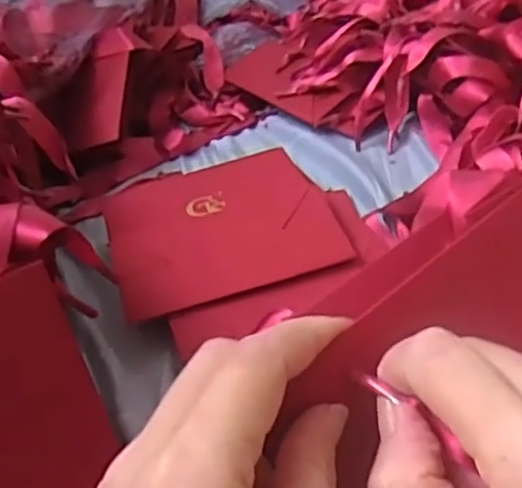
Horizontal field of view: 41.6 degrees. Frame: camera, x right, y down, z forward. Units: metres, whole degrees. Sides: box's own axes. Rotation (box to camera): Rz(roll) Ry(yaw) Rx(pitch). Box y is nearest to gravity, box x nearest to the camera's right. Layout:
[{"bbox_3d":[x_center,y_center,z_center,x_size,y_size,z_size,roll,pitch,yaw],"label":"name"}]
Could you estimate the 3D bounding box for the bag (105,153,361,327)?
[{"bbox_3d":[-0.029,-0.016,0.451,0.139,0.016,0.147,-14,36,-11],"label":"bag"}]

